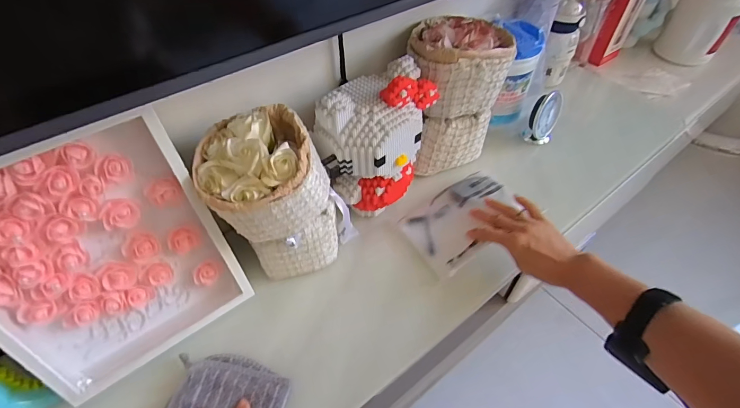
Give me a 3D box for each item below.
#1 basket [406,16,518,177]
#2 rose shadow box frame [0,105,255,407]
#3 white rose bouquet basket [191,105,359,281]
[{"bbox_3d":[0.133,-0.166,0.614,0.146,0.218,0.140,6,50,6],"label":"basket"},{"bbox_3d":[-0.278,0.060,0.410,0.220,0.272,0.064,-29,37,-21],"label":"rose shadow box frame"},{"bbox_3d":[-0.120,0.003,0.492,0.129,0.216,0.145,31,57,24],"label":"white rose bouquet basket"}]

